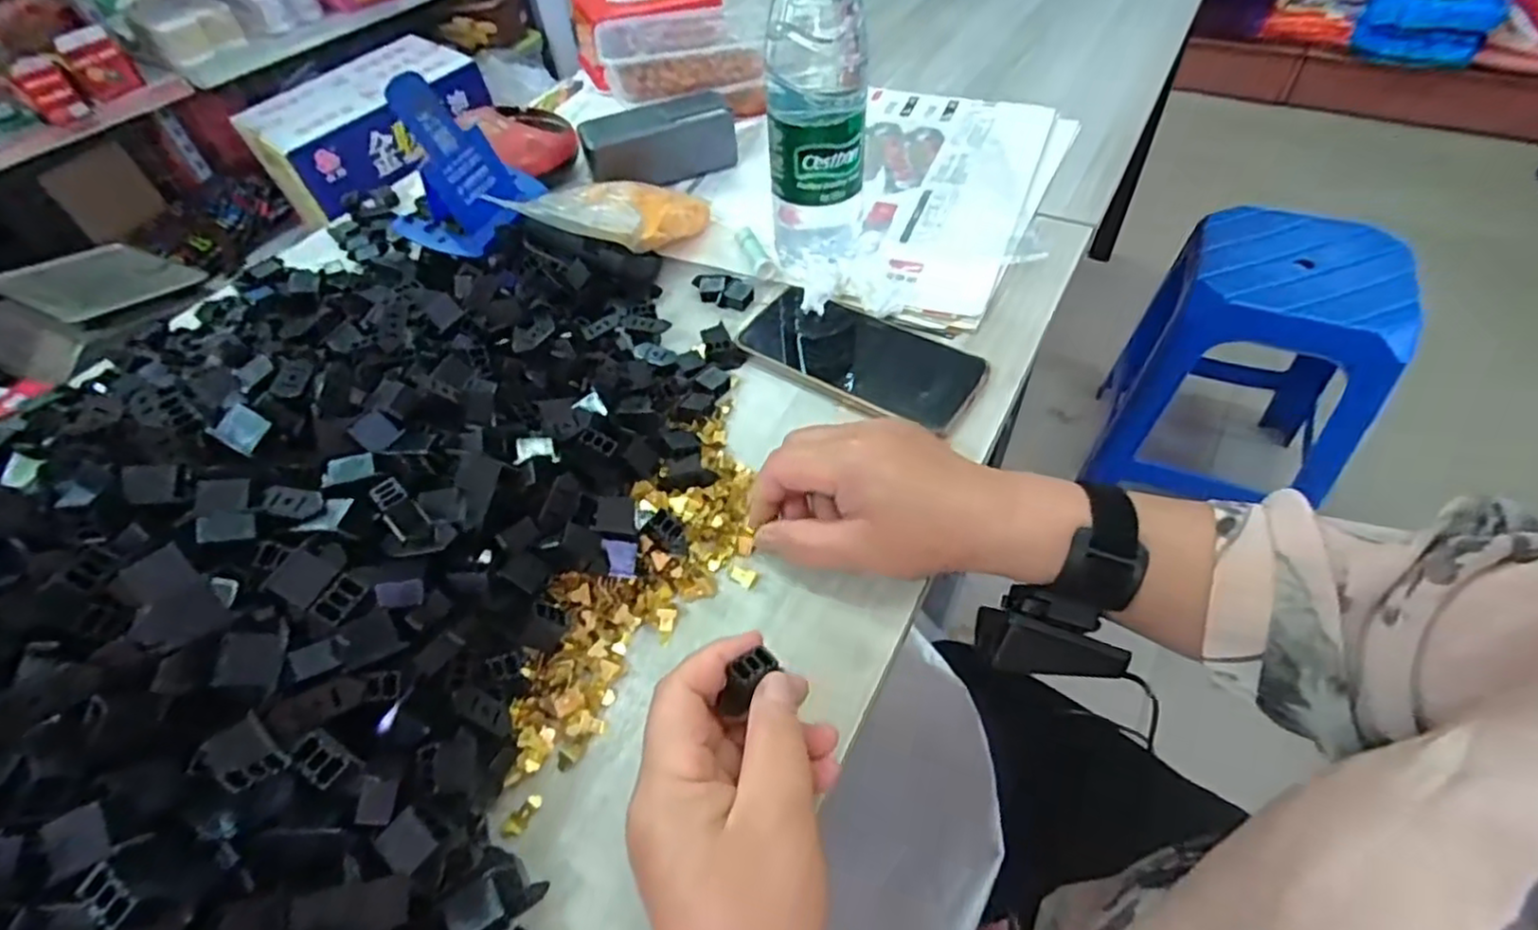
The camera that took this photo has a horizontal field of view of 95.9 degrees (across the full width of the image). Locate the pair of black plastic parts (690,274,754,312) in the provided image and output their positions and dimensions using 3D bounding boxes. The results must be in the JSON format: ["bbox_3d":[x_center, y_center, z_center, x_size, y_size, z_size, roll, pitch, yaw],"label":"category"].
[{"bbox_3d":[-0.034,-0.130,0.515,0.049,0.008,0.030,19,54,19],"label":"pair of black plastic parts"}]

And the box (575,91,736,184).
[{"bbox_3d":[-0.099,-0.287,0.618,0.132,0.048,0.059,-18,51,-11],"label":"box"}]

